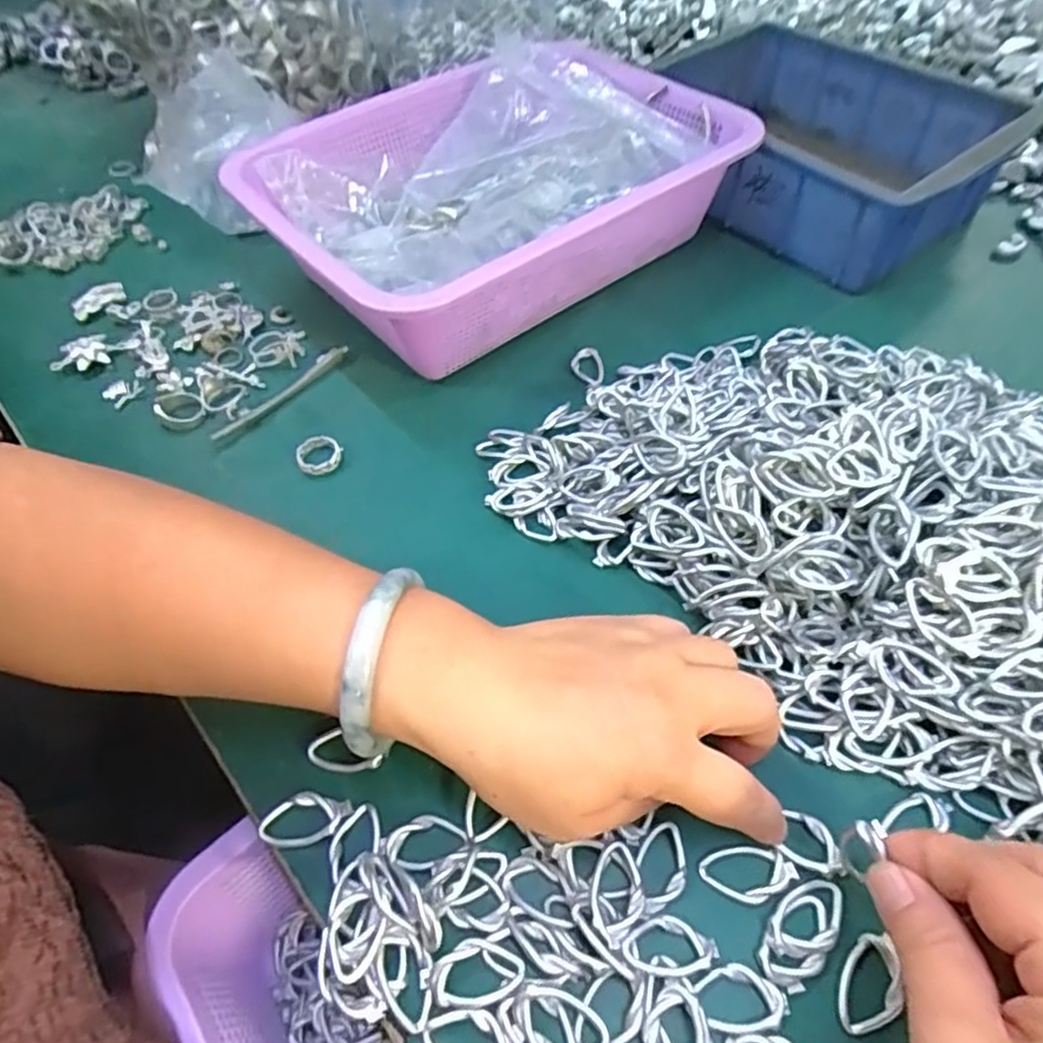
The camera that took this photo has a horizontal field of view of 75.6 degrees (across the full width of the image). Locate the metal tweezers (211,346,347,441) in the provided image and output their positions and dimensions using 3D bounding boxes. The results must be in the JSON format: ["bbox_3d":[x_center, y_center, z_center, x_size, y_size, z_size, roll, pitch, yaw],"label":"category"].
[{"bbox_3d":[-0.146,-0.080,0.410,0.013,0.005,0.100,31,62,24],"label":"metal tweezers"}]

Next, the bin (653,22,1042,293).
[{"bbox_3d":[0.217,-0.282,0.505,0.179,0.071,0.247,-31,58,-17],"label":"bin"}]

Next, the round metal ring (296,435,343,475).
[{"bbox_3d":[-0.115,-0.038,0.380,0.025,0.009,0.025,-11,54,-3],"label":"round metal ring"}]

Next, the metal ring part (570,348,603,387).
[{"bbox_3d":[0.041,-0.096,0.419,0.020,0.006,0.030,3,54,7],"label":"metal ring part"}]

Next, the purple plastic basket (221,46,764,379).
[{"bbox_3d":[-0.019,-0.219,0.456,0.296,0.085,0.222,-35,59,-19],"label":"purple plastic basket"}]

